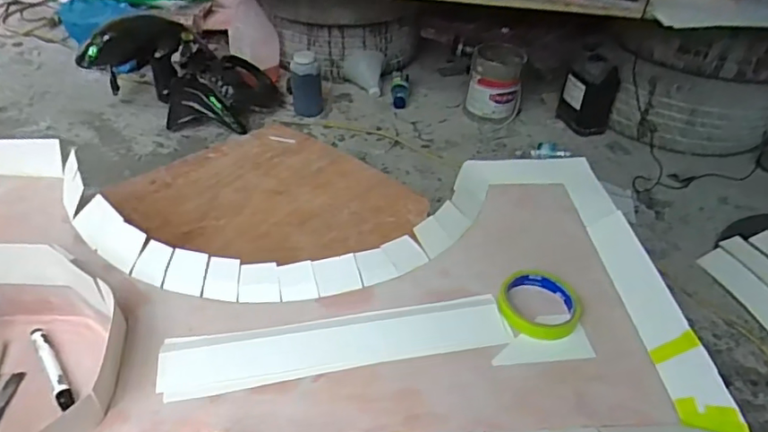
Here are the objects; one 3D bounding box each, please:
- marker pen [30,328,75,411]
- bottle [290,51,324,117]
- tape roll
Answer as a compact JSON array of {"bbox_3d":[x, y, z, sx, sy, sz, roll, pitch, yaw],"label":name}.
[{"bbox_3d":[-0.382,0.171,0.614,0.017,0.010,0.131,-27,48,-31],"label":"marker pen"},{"bbox_3d":[-0.244,-0.424,1.693,0.097,0.183,0.102,-3,40,-8],"label":"bottle"},{"bbox_3d":[0.177,0.100,0.612,0.092,0.016,0.092,2,40,-2],"label":"tape roll"}]

